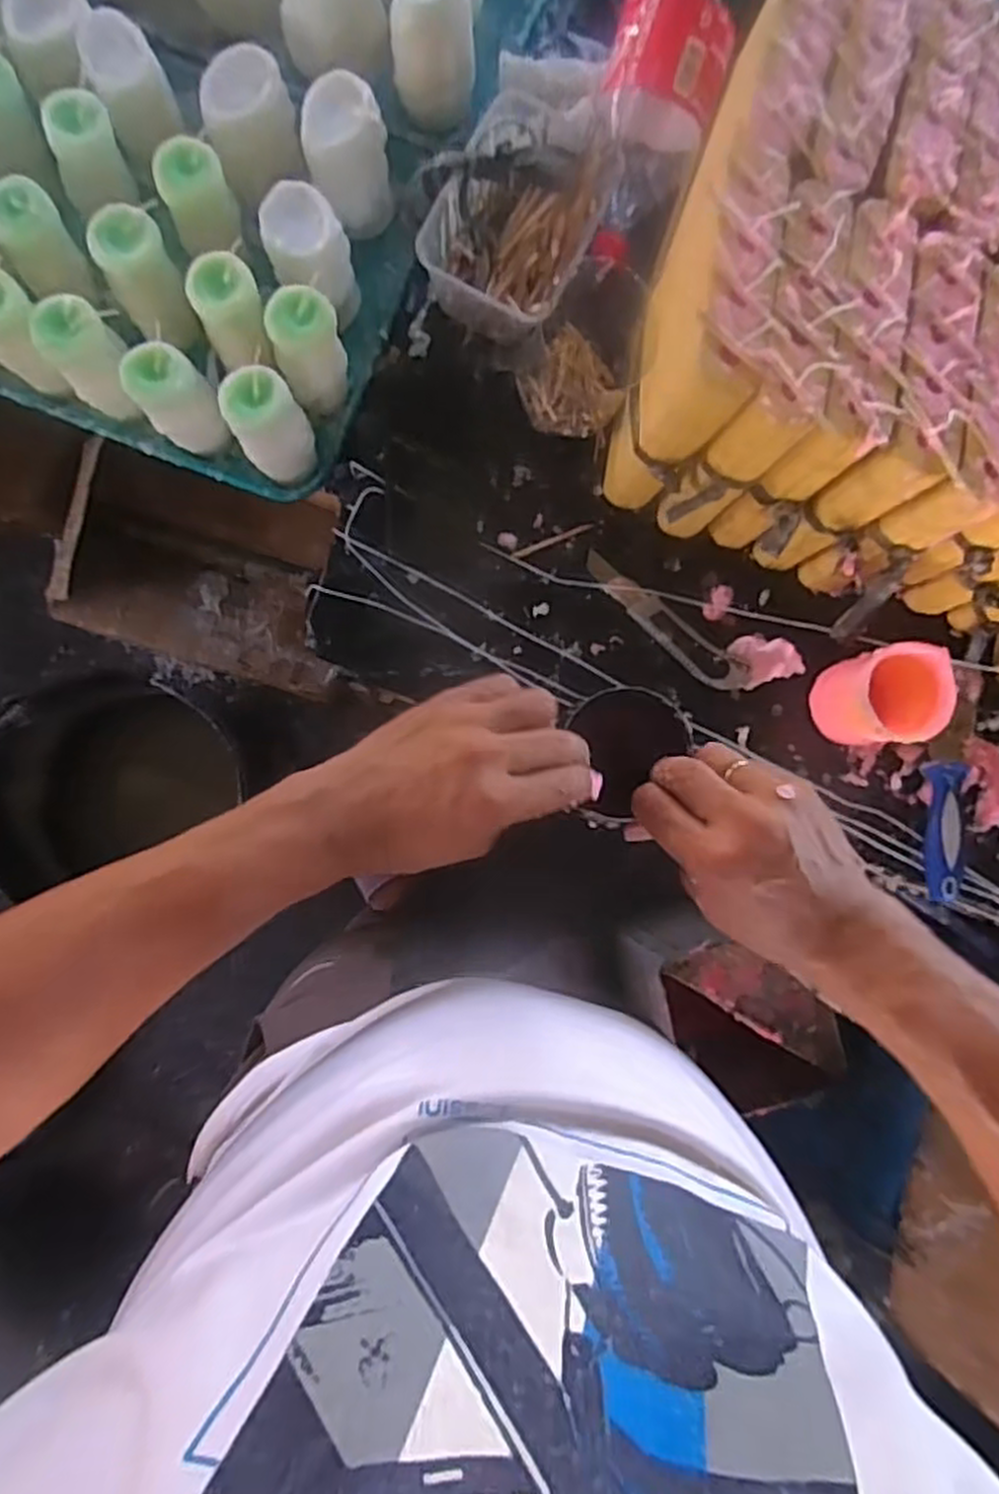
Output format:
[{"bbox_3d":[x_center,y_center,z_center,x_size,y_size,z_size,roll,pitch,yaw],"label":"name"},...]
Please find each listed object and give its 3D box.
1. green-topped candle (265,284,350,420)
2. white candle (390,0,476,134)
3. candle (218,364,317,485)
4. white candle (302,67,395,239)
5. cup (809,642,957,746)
[{"bbox_3d":[-0.158,-0.326,0.649,0.056,0.104,0.053,0,87,-5],"label":"green-topped candle"},{"bbox_3d":[-0.055,-0.616,0.671,0.071,0.097,0.084,5,86,-4],"label":"white candle"},{"bbox_3d":[-0.188,-0.264,0.642,0.061,0.102,0.053,-37,90,-6],"label":"candle"},{"bbox_3d":[-0.129,-0.507,0.661,0.072,0.097,0.076,-9,88,-5],"label":"white candle"},{"bbox_3d":[0.318,-0.042,0.654,0.071,0.090,0.082,-3,87,-5],"label":"cup"}]

